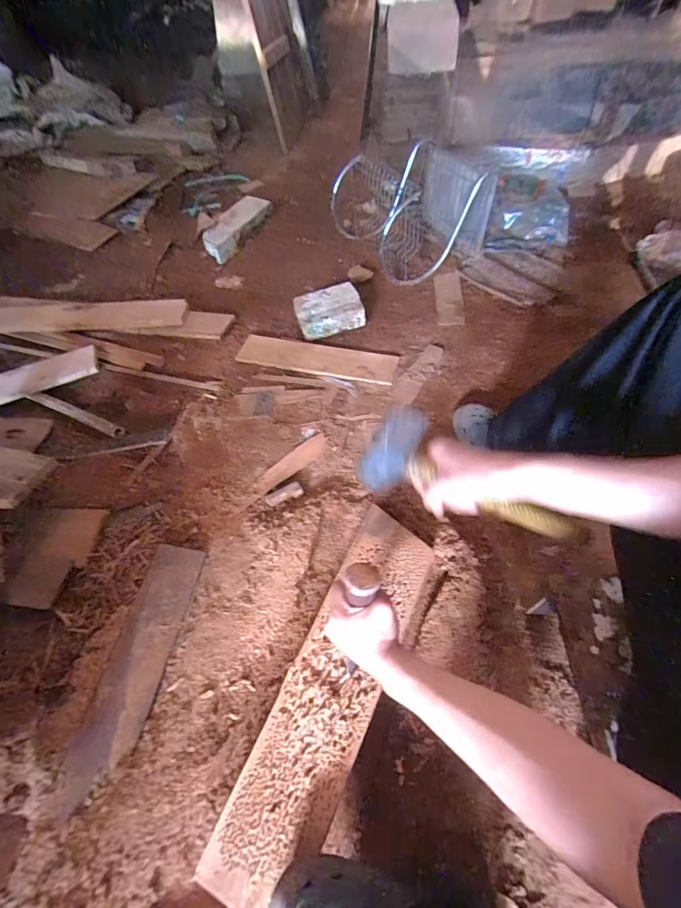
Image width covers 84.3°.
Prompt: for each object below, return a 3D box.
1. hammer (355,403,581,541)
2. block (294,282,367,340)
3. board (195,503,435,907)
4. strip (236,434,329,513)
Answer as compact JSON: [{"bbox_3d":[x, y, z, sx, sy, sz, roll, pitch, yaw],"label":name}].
[{"bbox_3d":[0.156,0.022,0.418,0.275,0.089,0.042,17,19,-14],"label":"hammer"},{"bbox_3d":[-0.031,-0.376,0.987,0.168,0.068,0.118,-14,57,-7],"label":"block"},{"bbox_3d":[-0.005,0.303,0.514,0.125,0.019,0.479,22,61,16],"label":"board"},{"bbox_3d":[-0.115,0.034,0.772,0.229,0.004,0.050,-39,63,-21],"label":"strip"}]

